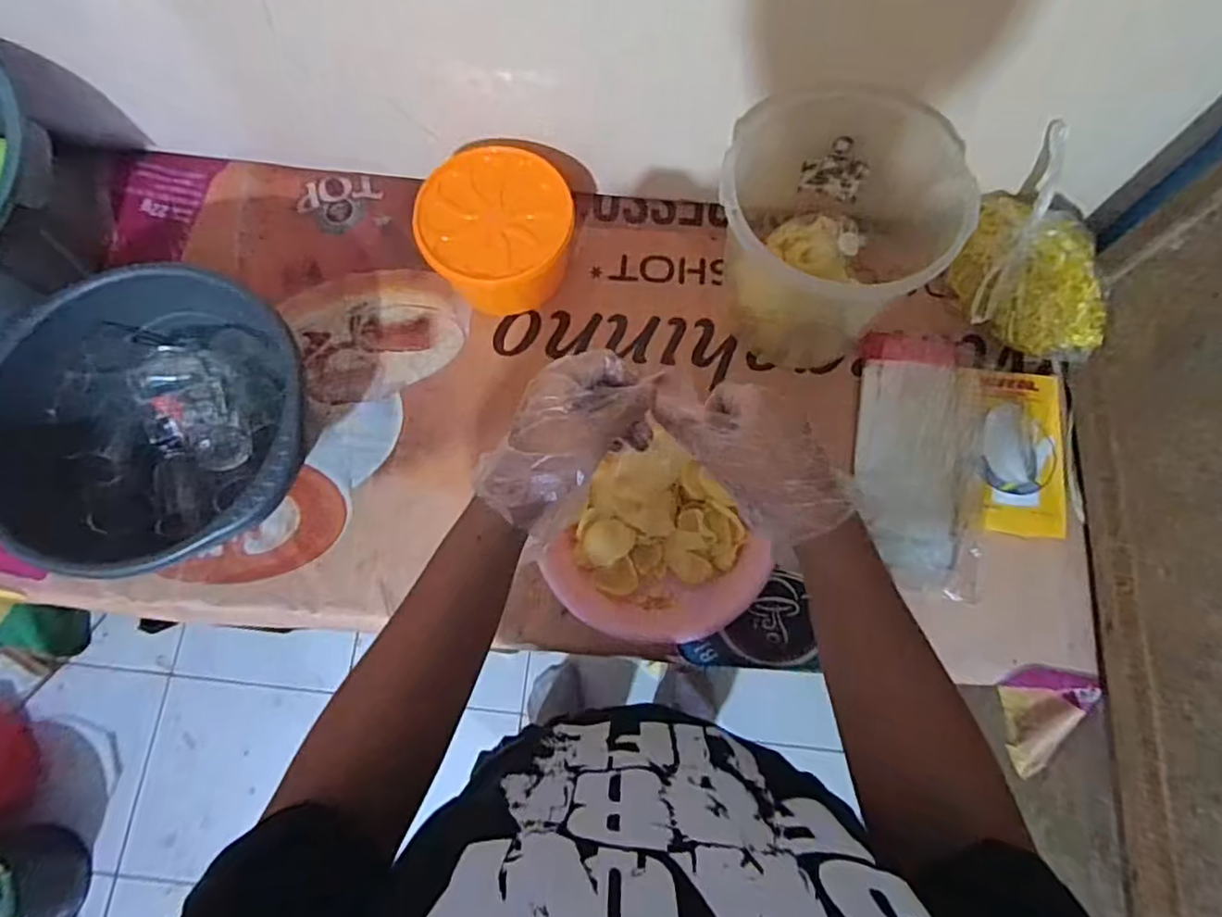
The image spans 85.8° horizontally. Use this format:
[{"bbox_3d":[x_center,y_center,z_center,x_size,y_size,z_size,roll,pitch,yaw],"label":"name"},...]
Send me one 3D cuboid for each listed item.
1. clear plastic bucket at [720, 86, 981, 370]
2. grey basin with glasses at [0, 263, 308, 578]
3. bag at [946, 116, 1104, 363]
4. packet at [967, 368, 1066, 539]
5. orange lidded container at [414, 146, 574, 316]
[{"bbox_3d":[0.262,-0.261,0.798,0.274,0.228,0.227,9,74,2],"label":"clear plastic bucket"},{"bbox_3d":[-0.515,-0.049,0.757,0.343,0.122,0.361,0,74,0],"label":"grey basin with glasses"},{"bbox_3d":[0.526,-0.243,0.793,0.152,0.160,0.198,9,74,2],"label":"bag"},{"bbox_3d":[0.503,-0.012,0.810,0.114,0.013,0.206,5,74,1],"label":"packet"},{"bbox_3d":[-0.146,-0.291,0.866,0.183,0.118,0.171,0,74,0],"label":"orange lidded container"}]

